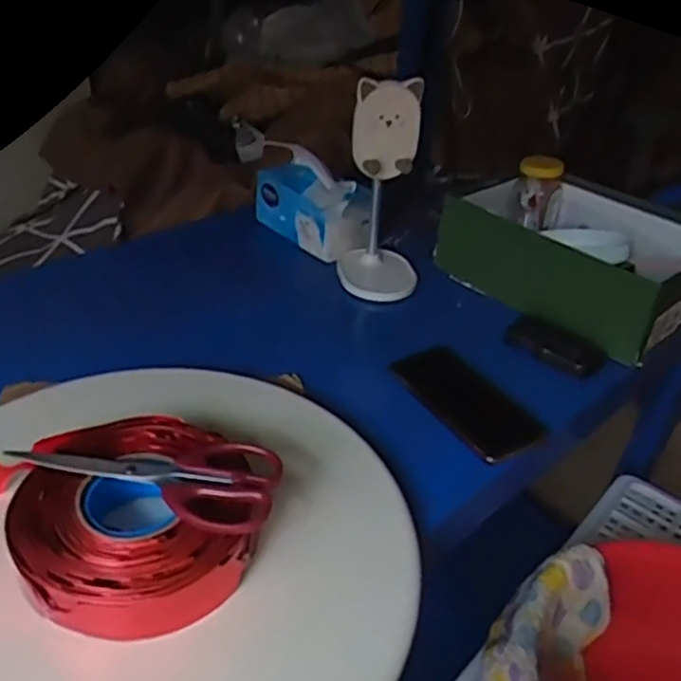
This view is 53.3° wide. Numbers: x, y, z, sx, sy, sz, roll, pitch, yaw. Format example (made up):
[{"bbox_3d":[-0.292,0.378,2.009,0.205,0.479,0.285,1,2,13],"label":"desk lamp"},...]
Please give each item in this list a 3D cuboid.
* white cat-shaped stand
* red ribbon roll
[{"bbox_3d":[0.054,-0.174,0.820,0.100,0.247,0.112,6,35,2],"label":"white cat-shaped stand"},{"bbox_3d":[-0.151,0.127,0.496,0.162,0.053,0.176,-13,39,-23],"label":"red ribbon roll"}]

